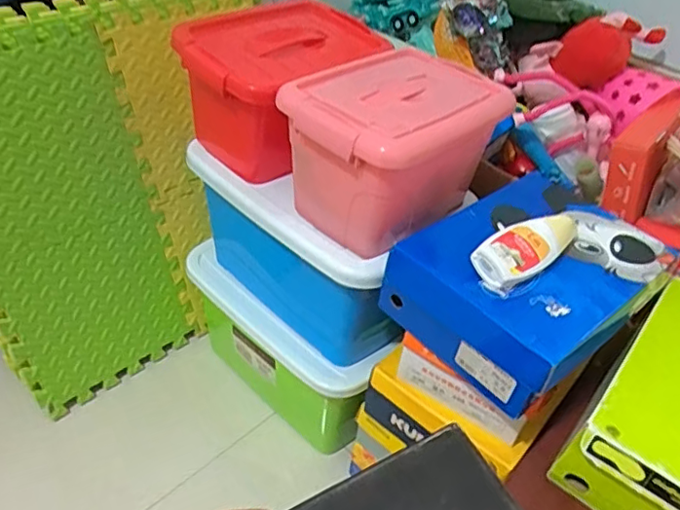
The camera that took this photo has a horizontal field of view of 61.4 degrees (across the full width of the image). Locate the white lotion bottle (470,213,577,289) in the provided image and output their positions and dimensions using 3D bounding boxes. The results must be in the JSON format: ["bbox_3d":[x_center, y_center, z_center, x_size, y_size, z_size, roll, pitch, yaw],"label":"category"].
[{"bbox_3d":[0.205,-0.013,0.613,0.149,0.032,0.053,-30,52,-35],"label":"white lotion bottle"}]

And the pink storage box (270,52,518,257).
[{"bbox_3d":[0.062,-0.126,0.714,0.190,0.169,0.243,32,46,26],"label":"pink storage box"}]

